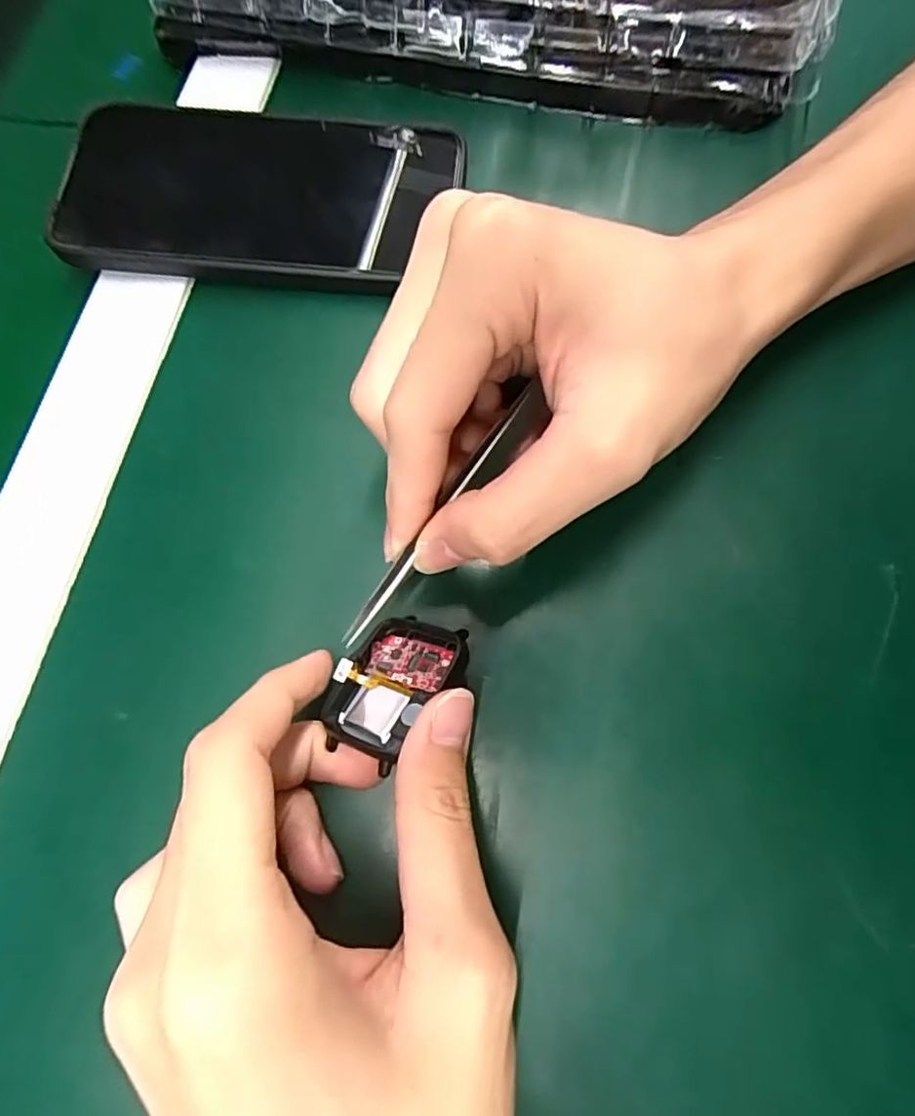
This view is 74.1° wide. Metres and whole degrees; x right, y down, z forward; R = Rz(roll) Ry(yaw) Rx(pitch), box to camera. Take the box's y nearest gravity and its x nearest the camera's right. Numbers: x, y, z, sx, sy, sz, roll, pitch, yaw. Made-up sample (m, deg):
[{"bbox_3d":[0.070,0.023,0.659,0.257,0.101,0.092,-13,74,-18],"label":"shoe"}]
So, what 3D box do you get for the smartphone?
[{"bbox_3d":[-0.083,-0.151,0.247,0.157,0.006,0.079,6,75,1],"label":"smartphone"}]

